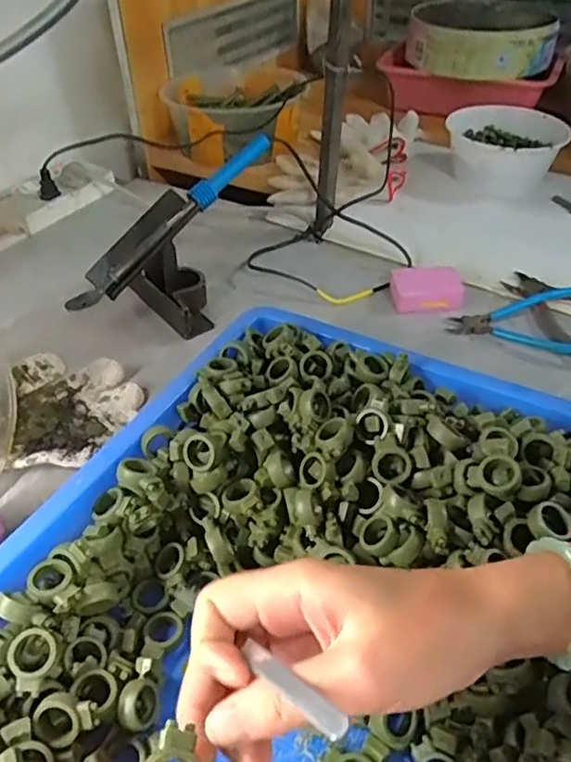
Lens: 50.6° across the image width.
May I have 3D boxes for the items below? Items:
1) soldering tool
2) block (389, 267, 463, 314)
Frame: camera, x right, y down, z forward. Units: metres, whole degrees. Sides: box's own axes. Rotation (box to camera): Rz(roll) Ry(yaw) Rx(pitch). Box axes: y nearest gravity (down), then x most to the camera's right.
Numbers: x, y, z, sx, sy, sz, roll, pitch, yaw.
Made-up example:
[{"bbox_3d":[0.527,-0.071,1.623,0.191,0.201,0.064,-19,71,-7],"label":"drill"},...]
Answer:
[{"bbox_3d":[-0.107,-0.159,0.678,0.104,0.090,0.272,26,75,27],"label":"soldering tool"},{"bbox_3d":[0.165,-0.106,0.699,0.081,0.032,0.060,-1,42,-1],"label":"block"}]

